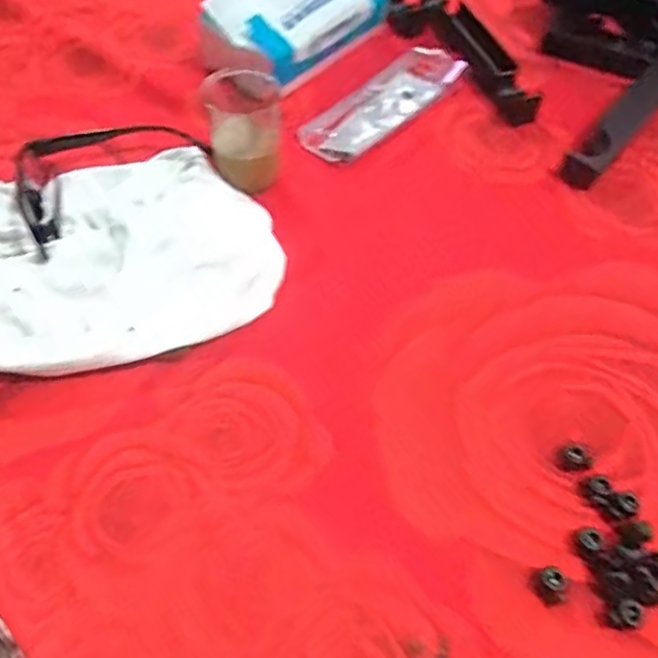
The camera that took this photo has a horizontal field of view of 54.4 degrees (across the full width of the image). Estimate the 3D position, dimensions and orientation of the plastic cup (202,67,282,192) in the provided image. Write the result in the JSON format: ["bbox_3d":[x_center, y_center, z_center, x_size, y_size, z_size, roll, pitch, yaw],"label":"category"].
[{"bbox_3d":[-0.062,-0.147,0.477,0.052,0.073,0.055,1,57,-1],"label":"plastic cup"}]

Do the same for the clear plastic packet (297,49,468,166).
[{"bbox_3d":[0.050,-0.198,0.545,0.056,0.023,0.169,37,63,20],"label":"clear plastic packet"}]

